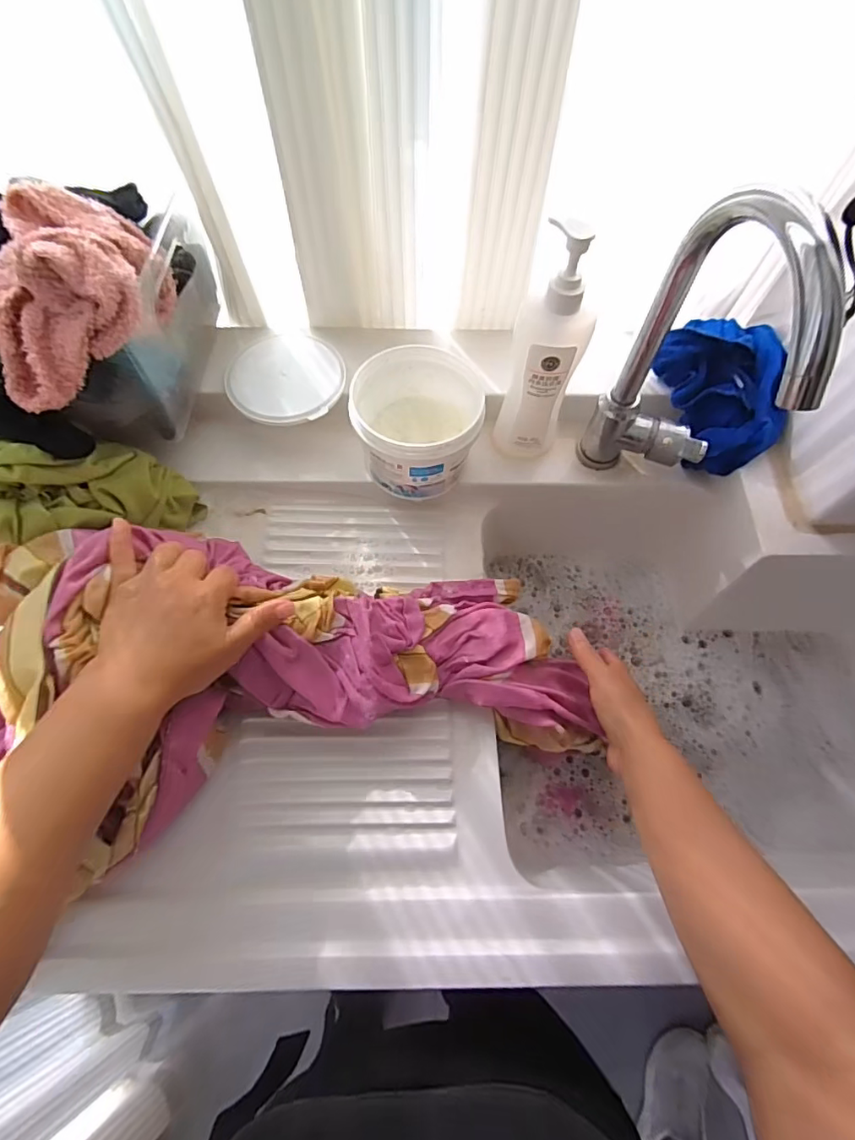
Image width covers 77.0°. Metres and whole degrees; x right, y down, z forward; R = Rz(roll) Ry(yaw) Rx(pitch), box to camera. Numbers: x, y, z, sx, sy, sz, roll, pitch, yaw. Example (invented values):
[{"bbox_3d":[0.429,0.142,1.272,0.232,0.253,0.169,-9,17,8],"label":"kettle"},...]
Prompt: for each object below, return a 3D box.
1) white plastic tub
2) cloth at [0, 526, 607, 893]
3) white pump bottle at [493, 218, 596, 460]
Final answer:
[{"bbox_3d":[-0.010,-0.147,0.549,0.125,0.092,0.133,1,66,-1],"label":"white plastic tub"},{"bbox_3d":[-0.209,0.095,0.437,0.736,0.160,0.242,-2,66,-9],"label":"cloth"},{"bbox_3d":[0.107,-0.190,0.492,0.061,0.221,0.045,19,67,7],"label":"white pump bottle"}]

